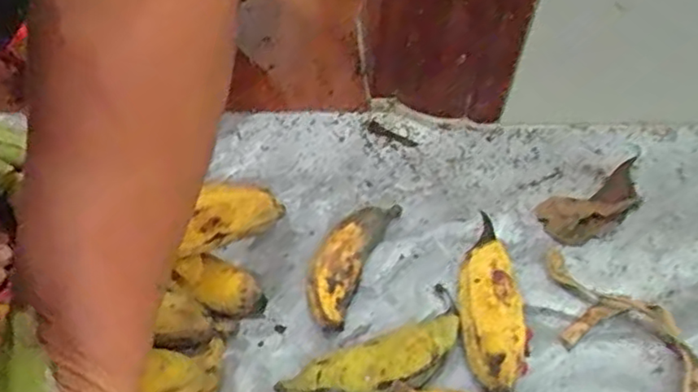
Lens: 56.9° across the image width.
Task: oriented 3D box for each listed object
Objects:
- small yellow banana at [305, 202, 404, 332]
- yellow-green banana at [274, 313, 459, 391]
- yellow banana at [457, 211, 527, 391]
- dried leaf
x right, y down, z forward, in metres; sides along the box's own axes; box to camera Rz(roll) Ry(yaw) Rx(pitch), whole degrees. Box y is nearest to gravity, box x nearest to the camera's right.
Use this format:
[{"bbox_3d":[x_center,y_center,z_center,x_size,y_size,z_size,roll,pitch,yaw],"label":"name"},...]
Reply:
[{"bbox_3d":[-0.001,0.041,0.442,0.035,0.026,0.111,19,51,12],"label":"small yellow banana"},{"bbox_3d":[0.019,0.105,0.388,0.115,0.030,0.035,-16,53,-17],"label":"yellow-green banana"},{"bbox_3d":[0.092,0.066,0.424,0.038,0.026,0.135,6,50,1],"label":"yellow banana"},{"bbox_3d":[0.191,0.006,0.492,0.097,0.011,0.042,-21,54,-20],"label":"dried leaf"}]

